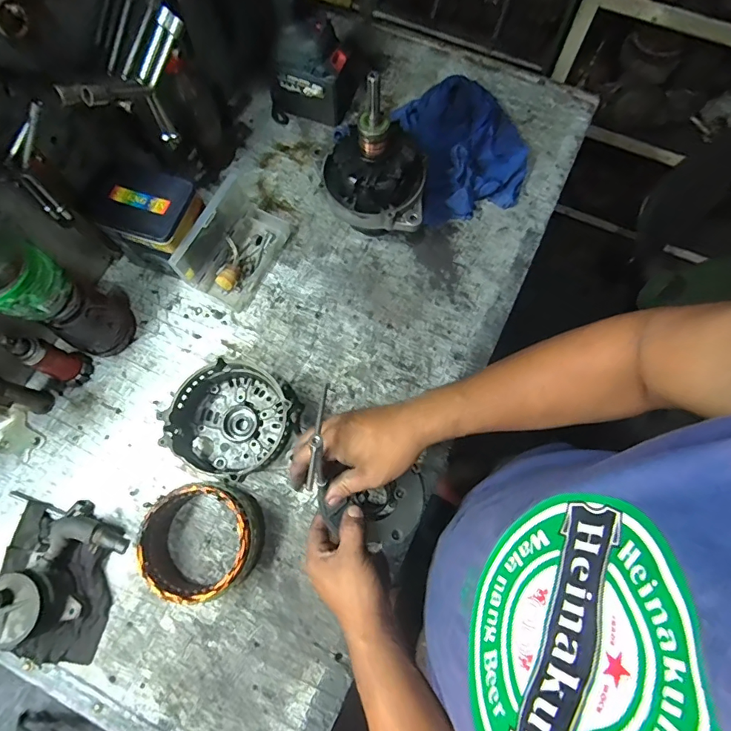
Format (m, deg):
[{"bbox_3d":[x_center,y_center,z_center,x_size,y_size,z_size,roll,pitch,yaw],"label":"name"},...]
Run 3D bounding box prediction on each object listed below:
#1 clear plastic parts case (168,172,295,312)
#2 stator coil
[{"bbox_3d":[-0.188,-0.181,0.639,0.099,0.090,0.164,27,77,7],"label":"clear plastic parts case"},{"bbox_3d":[-0.195,0.212,0.540,0.129,0.068,0.133,0,75,0],"label":"stator coil"}]

